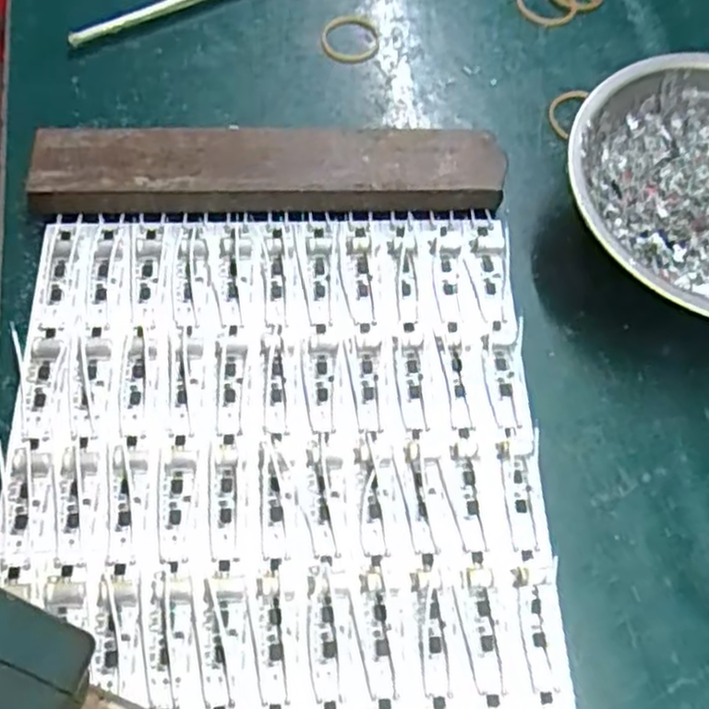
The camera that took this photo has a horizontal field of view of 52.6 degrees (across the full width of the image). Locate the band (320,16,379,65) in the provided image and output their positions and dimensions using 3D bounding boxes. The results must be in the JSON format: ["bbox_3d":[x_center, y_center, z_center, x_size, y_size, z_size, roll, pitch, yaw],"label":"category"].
[{"bbox_3d":[-0.002,-0.156,0.355,0.029,0.004,0.032,-1,66,-3],"label":"band"}]

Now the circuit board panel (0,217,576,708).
[{"bbox_3d":[-0.028,0.049,0.263,0.195,0.005,0.228,-1,67,-4],"label":"circuit board panel"}]

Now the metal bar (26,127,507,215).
[{"bbox_3d":[-0.035,-0.079,0.312,0.198,0.022,0.035,-2,66,-4],"label":"metal bar"}]

